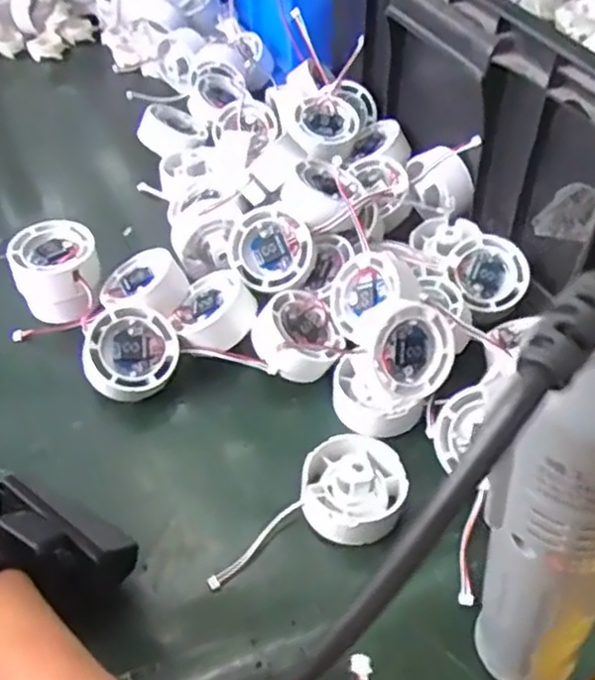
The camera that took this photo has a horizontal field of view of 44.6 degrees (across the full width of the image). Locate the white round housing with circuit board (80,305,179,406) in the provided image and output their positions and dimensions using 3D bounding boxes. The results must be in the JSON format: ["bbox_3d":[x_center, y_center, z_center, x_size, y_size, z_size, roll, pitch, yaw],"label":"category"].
[{"bbox_3d":[-0.101,0.008,0.441,0.054,0.021,0.053,5,73,-15],"label":"white round housing with circuit board"}]

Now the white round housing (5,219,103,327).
[{"bbox_3d":[-0.159,-0.043,0.485,0.054,0.052,0.054,0,47,0],"label":"white round housing"}]

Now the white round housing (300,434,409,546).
[{"bbox_3d":[0.029,0.074,0.381,0.055,0.026,0.055,0,47,0],"label":"white round housing"}]

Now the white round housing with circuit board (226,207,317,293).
[{"bbox_3d":[-0.018,-0.059,0.473,0.054,0.028,0.057,0,87,3],"label":"white round housing with circuit board"}]

